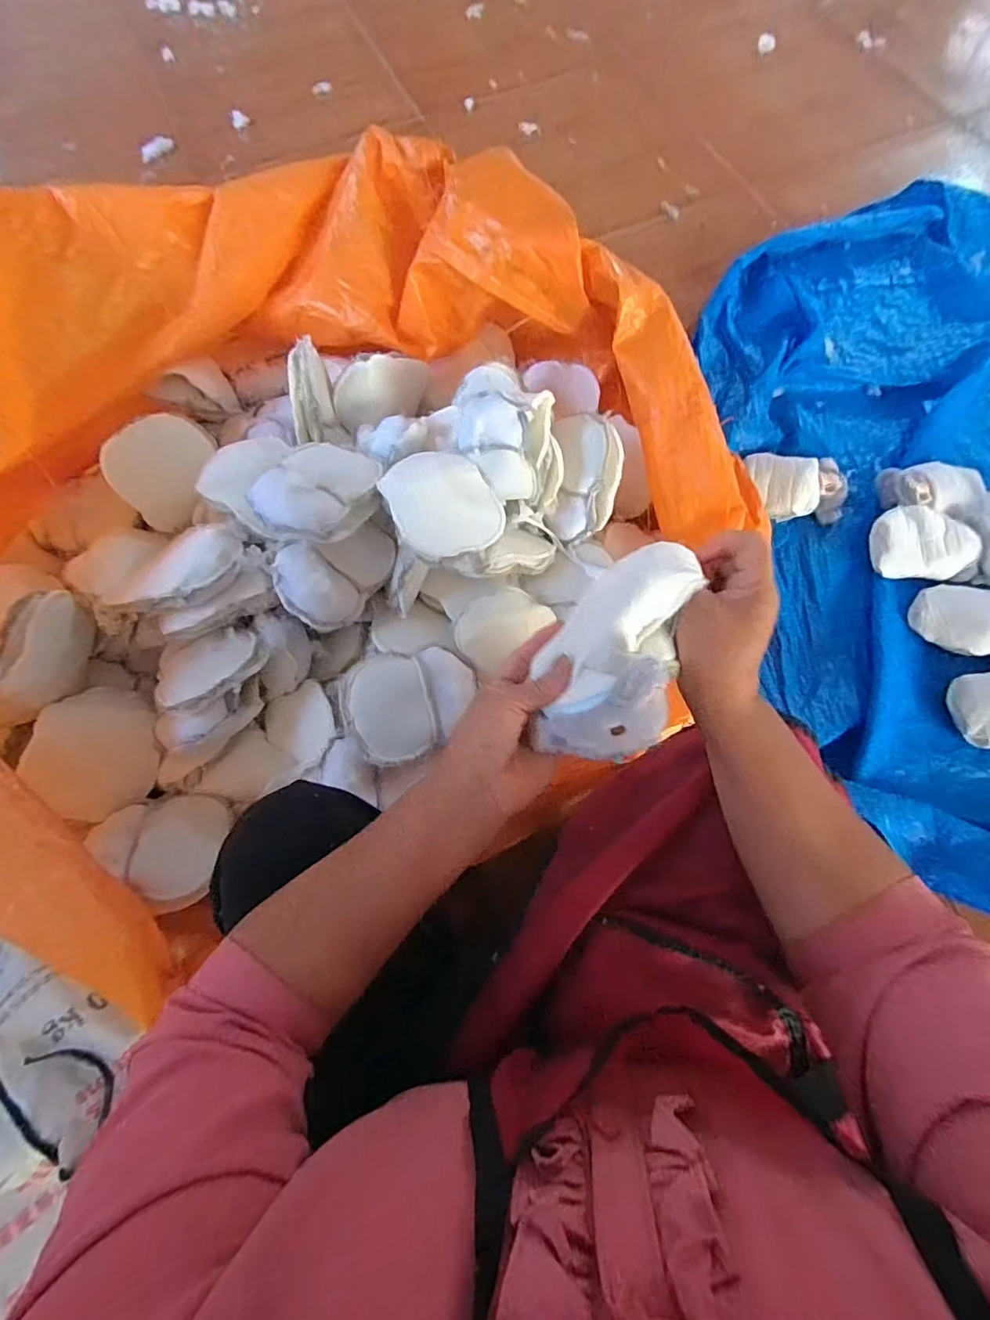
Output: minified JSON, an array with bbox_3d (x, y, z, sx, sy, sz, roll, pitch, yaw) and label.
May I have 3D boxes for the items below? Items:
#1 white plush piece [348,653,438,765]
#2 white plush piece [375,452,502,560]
[{"bbox_3d":[-0.133,0.060,0.655,0.094,0.031,0.136,-14,72,-4],"label":"white plush piece"},{"bbox_3d":[-0.067,-0.208,0.667,0.138,0.041,0.155,-23,73,-7],"label":"white plush piece"}]

